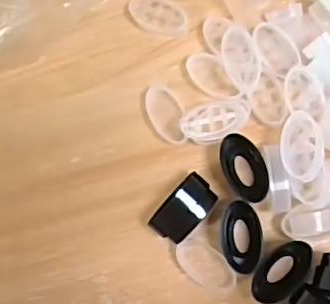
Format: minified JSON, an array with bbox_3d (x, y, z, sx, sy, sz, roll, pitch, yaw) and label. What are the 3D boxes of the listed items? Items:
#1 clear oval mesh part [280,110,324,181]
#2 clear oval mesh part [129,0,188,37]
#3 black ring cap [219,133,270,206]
[{"bbox_3d":[0.065,-0.003,0.270,0.019,0.013,0.032,0,88,6],"label":"clear oval mesh part"},{"bbox_3d":[-0.003,-0.072,0.302,0.032,0.007,0.018,21,86,10],"label":"clear oval mesh part"},{"bbox_3d":[0.039,0.008,0.279,0.020,0.011,0.035,-28,80,4],"label":"black ring cap"}]

